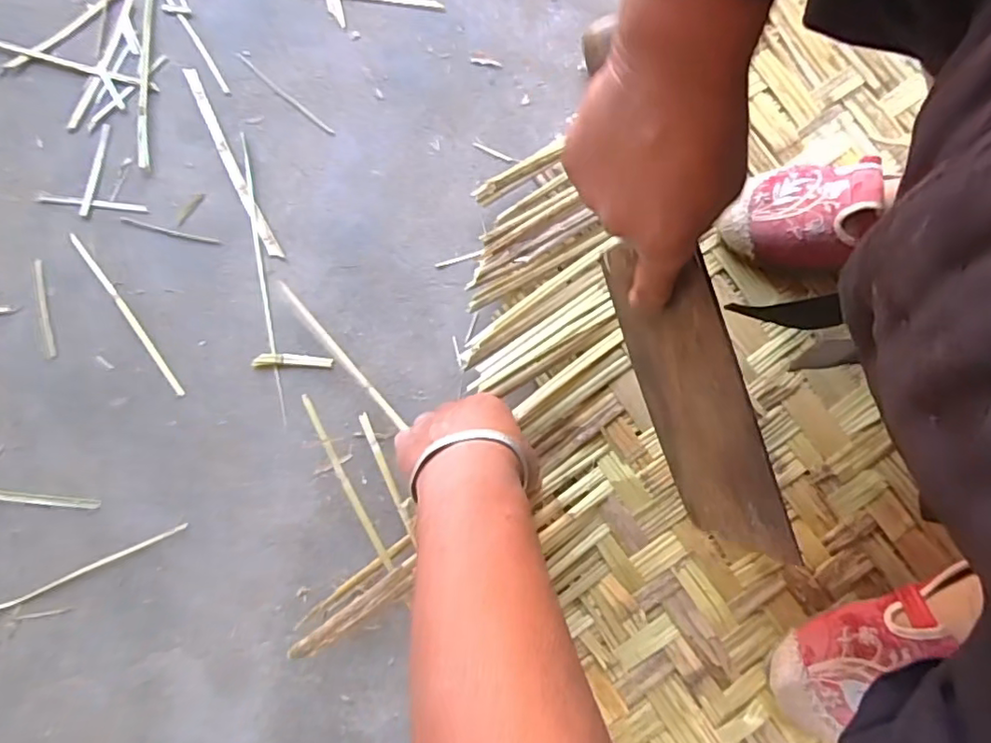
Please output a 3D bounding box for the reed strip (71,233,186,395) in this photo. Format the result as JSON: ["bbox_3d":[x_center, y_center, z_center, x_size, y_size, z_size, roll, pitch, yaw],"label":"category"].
[{"bbox_3d":[-0.305,-0.048,0.492,0.008,0.004,0.172,-37,80,-8],"label":"reed strip"}]

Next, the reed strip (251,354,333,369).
[{"bbox_3d":[-0.165,-0.009,0.481,0.064,0.006,0.010,0,77,-1],"label":"reed strip"}]

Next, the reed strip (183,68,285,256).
[{"bbox_3d":[-0.233,-0.186,0.521,0.012,0.004,0.201,-27,79,-7],"label":"reed strip"}]

